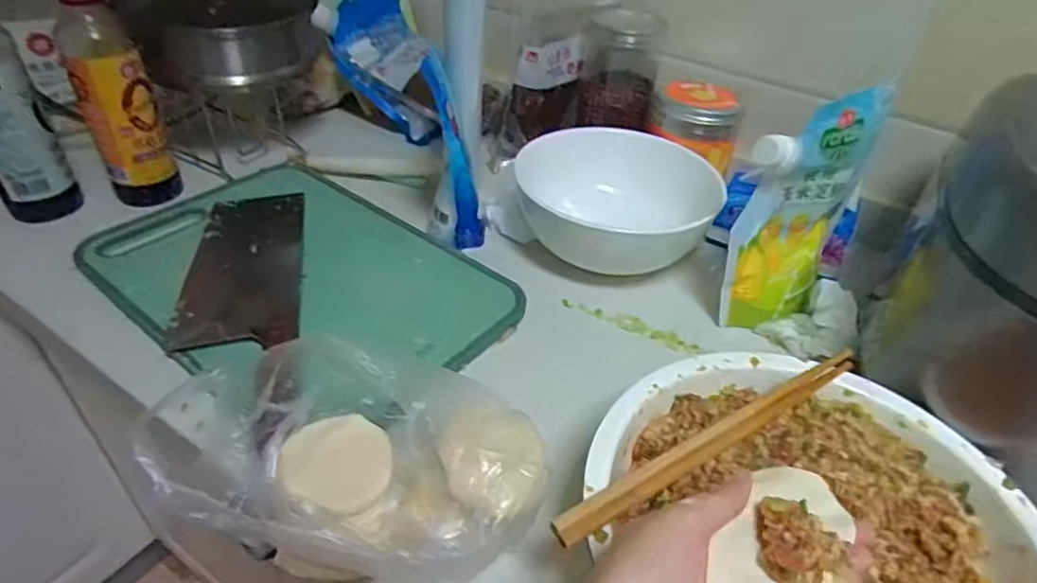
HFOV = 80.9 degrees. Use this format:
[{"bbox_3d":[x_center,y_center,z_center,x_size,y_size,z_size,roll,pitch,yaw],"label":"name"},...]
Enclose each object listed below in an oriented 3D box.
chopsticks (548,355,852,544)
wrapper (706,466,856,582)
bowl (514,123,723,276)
[{"bbox_3d":[0.118,0.083,0.356,0.240,0.014,0.018,-20,45,-27],"label":"chopsticks"},{"bbox_3d":[0.116,0.119,0.269,0.047,0.027,0.088,36,67,26],"label":"wrapper"},{"bbox_3d":[0.108,-0.101,0.637,0.194,0.078,0.188,15,40,12],"label":"bowl"}]

